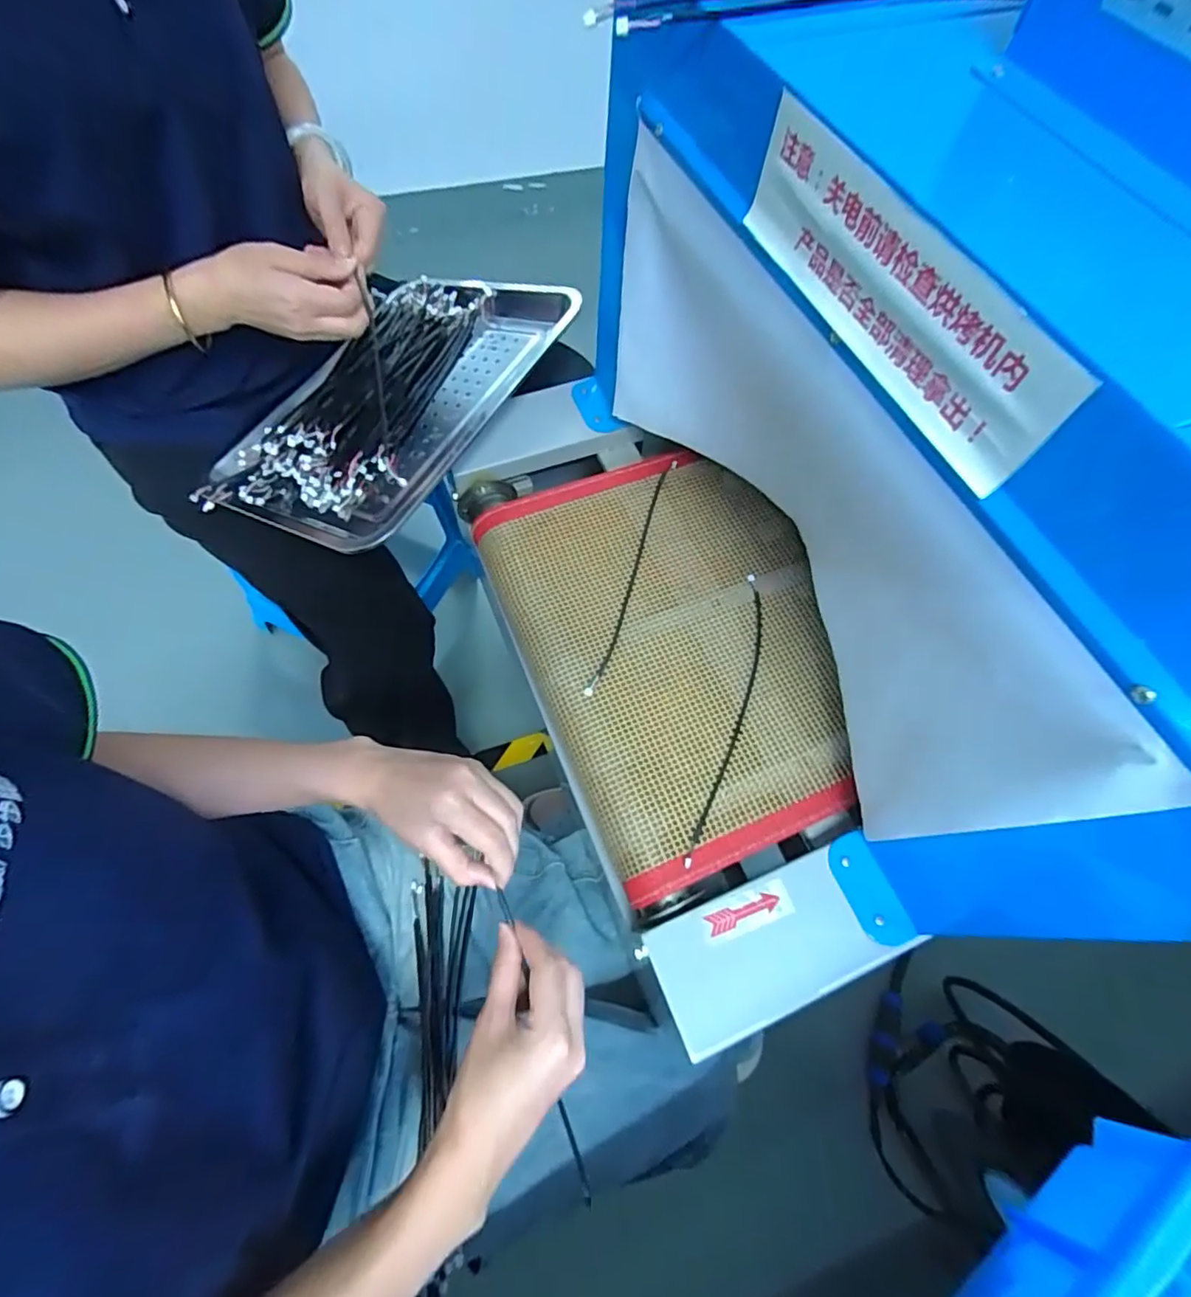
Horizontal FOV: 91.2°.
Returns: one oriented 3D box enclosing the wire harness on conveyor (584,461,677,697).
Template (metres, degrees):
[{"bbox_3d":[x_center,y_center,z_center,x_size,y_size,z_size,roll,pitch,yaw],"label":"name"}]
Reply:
[{"bbox_3d":[0.038,-0.076,0.572,0.013,0.035,0.264,18,65,6],"label":"wire harness on conveyor"}]

